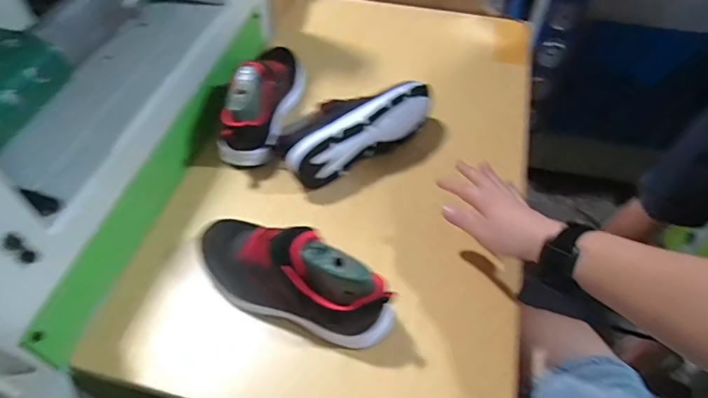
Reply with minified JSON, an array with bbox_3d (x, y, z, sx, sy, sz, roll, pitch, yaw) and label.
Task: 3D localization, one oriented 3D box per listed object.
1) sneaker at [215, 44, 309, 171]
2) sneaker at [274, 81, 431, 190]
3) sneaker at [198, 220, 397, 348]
[{"bbox_3d":[-0.138,-0.167,0.716,0.081,0.102,0.241,7,52,6],"label":"sneaker"},{"bbox_3d":[0.001,-0.113,0.680,0.228,0.091,0.099,-23,55,-17],"label":"sneaker"},{"bbox_3d":[-0.073,0.084,0.521,0.237,0.100,0.077,24,55,17],"label":"sneaker"}]

